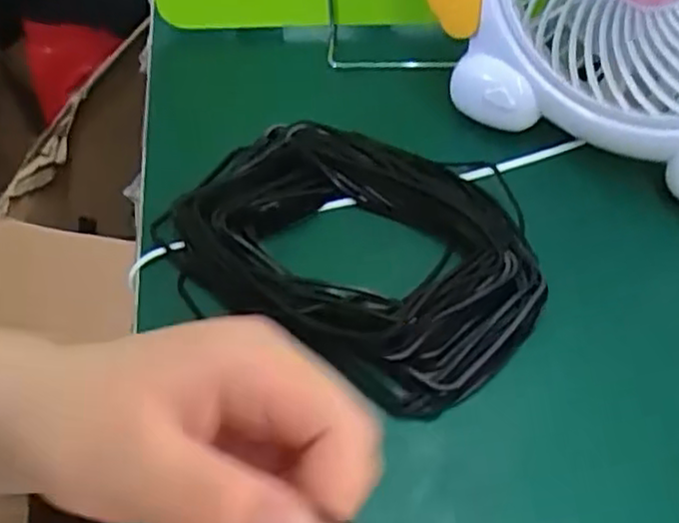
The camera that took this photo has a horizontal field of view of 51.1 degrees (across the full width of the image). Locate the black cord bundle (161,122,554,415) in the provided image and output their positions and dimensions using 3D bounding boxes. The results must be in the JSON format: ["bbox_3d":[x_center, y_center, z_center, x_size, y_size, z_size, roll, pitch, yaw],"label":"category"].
[{"bbox_3d":[0.008,-0.011,0.408,0.211,0.028,0.149,28,57,23],"label":"black cord bundle"}]

